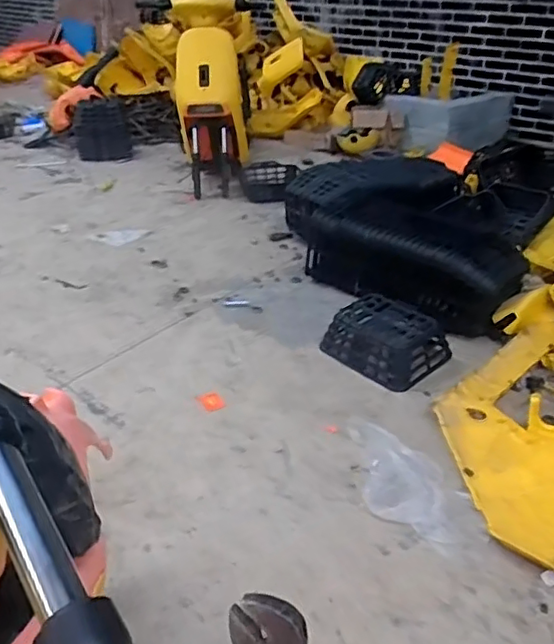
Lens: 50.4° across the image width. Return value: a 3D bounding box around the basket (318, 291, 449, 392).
[{"bbox_3d":[0.306,0.026,1.663,0.245,0.137,0.292,-22,38,-34],"label":"basket"}]

